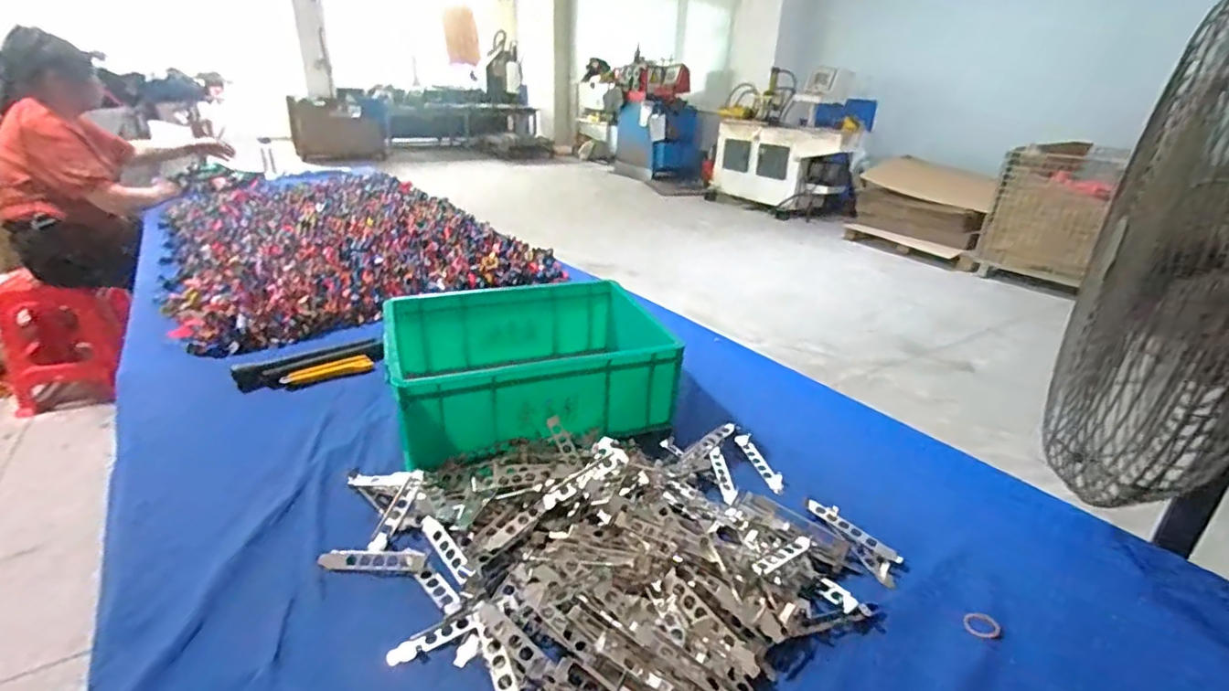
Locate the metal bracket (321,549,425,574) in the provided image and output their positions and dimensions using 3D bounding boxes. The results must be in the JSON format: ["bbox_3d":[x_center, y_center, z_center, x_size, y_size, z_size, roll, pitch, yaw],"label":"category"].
[{"bbox_3d":[-0.263,0.234,0.623,0.112,0.009,0.020,2,26,-2],"label":"metal bracket"}]

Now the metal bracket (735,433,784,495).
[{"bbox_3d":[0.206,0.164,0.813,0.029,0.010,0.126,-3,27,-12],"label":"metal bracket"}]

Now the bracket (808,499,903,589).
[{"bbox_3d":[0.285,0.228,0.678,0.041,0.017,0.124,-12,30,-29],"label":"bracket"}]

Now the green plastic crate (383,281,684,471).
[{"bbox_3d":[-0.140,0.030,0.913,0.399,0.144,0.297,-8,27,-21],"label":"green plastic crate"}]

